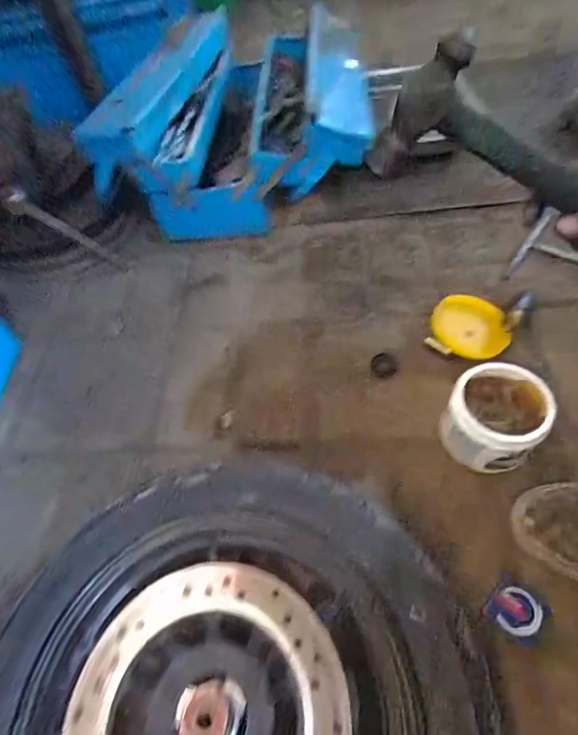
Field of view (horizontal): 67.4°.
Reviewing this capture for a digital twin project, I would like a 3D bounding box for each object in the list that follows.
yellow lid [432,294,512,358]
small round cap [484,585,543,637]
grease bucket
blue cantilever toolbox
[{"bbox_3d":[0.259,-0.062,0.623,0.105,0.008,0.110,3,59,-4],"label":"yellow lid"},{"bbox_3d":[0.222,0.239,0.427,0.043,0.014,0.042,-3,54,4],"label":"small round cap"},{"bbox_3d":[0.235,0.062,0.505,0.099,0.090,0.110,22,59,20],"label":"grease bucket"},{"bbox_3d":[-0.065,-0.537,0.911,0.443,0.188,0.634,3,55,9],"label":"blue cantilever toolbox"}]

